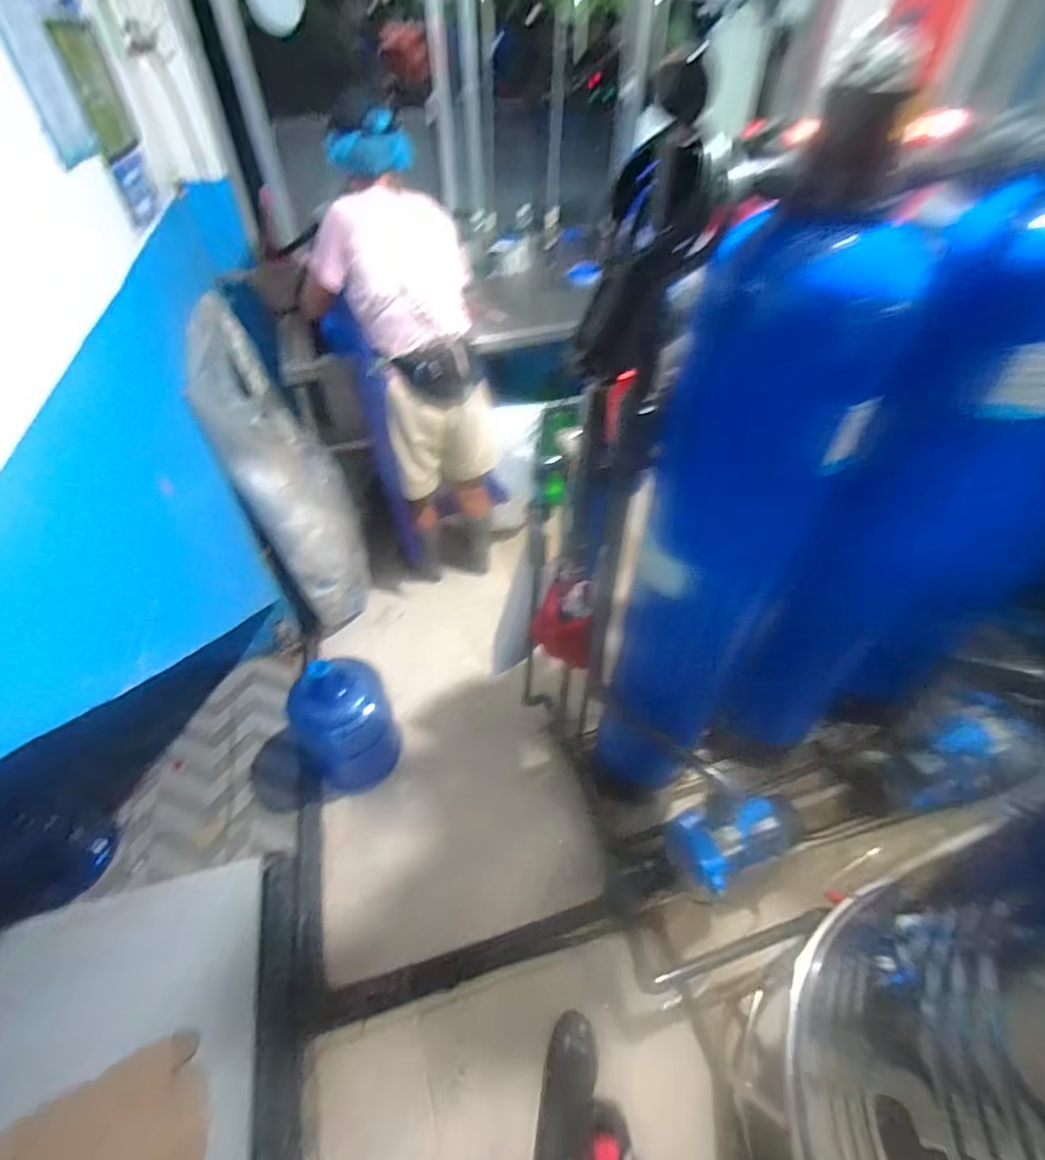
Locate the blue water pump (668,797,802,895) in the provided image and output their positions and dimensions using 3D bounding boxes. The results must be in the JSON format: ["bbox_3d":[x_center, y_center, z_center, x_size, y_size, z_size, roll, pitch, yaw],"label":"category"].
[{"bbox_3d":[0.479,0.573,1.221,0.315,0.129,0.155,-21,50,-18],"label":"blue water pump"}]

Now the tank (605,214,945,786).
[{"bbox_3d":[0.335,0.008,0.986,0.258,1.131,0.227,26,52,22],"label":"tank"}]

